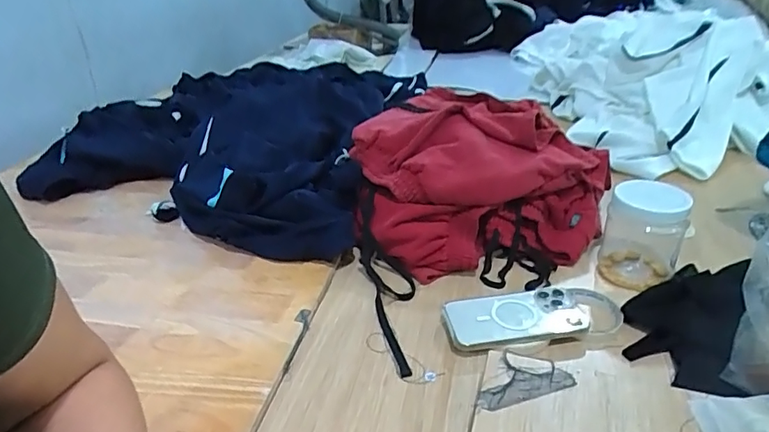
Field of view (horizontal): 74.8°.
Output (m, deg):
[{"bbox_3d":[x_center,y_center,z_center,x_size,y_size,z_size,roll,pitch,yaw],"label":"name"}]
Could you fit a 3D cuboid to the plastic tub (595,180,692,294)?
[{"bbox_3d":[0.352,0.021,0.683,0.095,0.129,0.102,16,35,24],"label":"plastic tub"}]

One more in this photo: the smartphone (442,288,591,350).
[{"bbox_3d":[0.162,0.122,0.607,0.173,0.009,0.072,-5,39,-6],"label":"smartphone"}]

